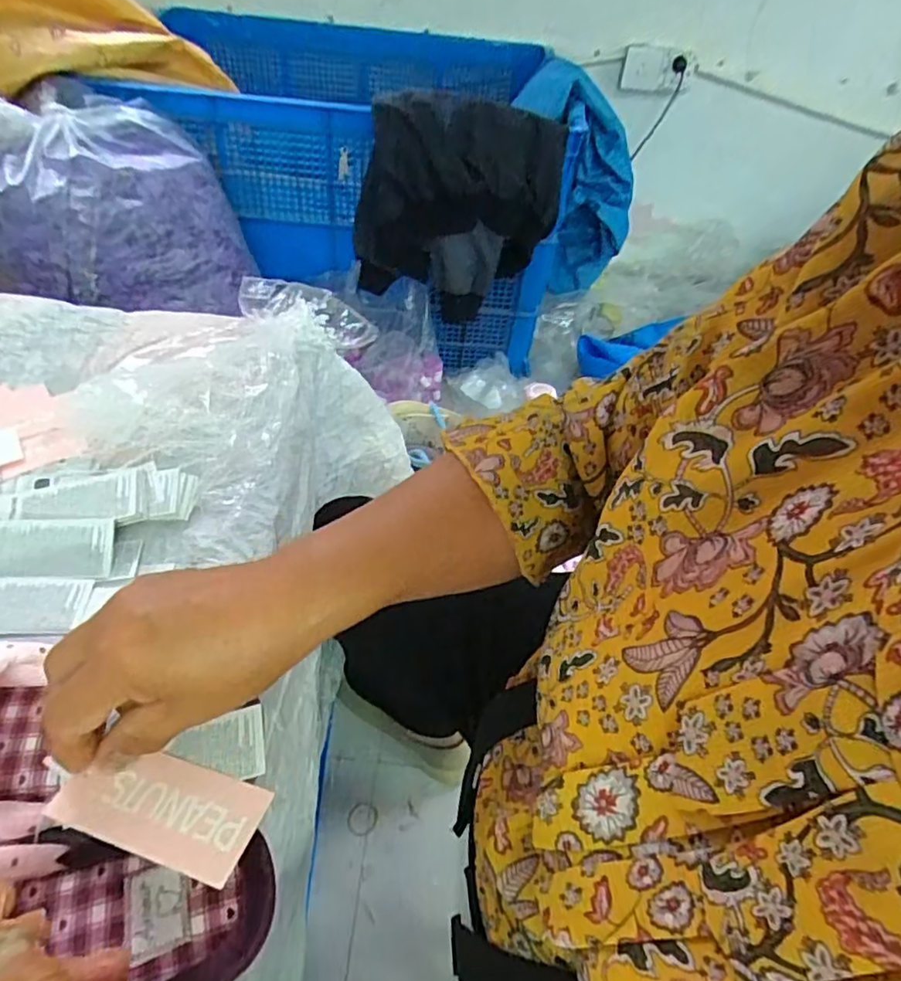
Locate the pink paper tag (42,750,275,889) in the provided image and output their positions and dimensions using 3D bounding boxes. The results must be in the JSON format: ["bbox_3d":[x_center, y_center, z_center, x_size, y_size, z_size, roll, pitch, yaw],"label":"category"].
[{"bbox_3d":[-0.138,0.149,0.290,0.094,0.004,0.043,13,38,11],"label":"pink paper tag"}]

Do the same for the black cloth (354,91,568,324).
[{"bbox_3d":[0.026,-0.526,1.140,0.406,0.365,0.129,-21,52,-24],"label":"black cloth"}]

